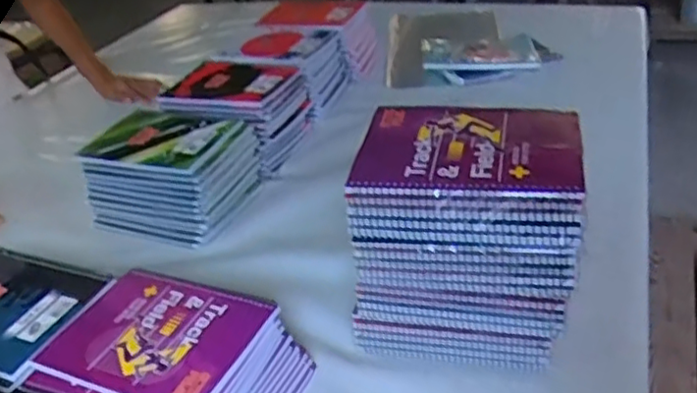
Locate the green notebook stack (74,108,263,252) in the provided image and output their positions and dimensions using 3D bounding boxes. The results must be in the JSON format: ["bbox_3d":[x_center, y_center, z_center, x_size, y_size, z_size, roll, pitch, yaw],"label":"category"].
[{"bbox_3d":[-0.262,-0.026,0.953,0.216,0.141,0.177,8,37,20],"label":"green notebook stack"}]

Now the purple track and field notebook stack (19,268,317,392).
[{"bbox_3d":[-0.177,0.167,0.633,0.234,0.071,0.169,10,38,23],"label":"purple track and field notebook stack"}]

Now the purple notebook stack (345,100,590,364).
[{"bbox_3d":[0.117,0.046,0.638,0.194,0.233,0.146,4,35,15],"label":"purple notebook stack"}]

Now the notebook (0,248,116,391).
[{"bbox_3d":[-0.380,0.120,0.693,0.194,0.007,0.165,8,36,21],"label":"notebook"}]

